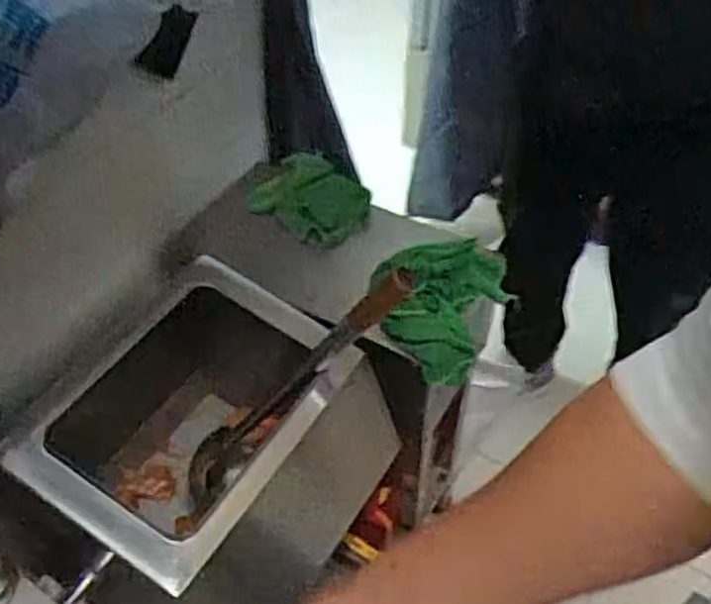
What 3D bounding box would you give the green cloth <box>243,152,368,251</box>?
[{"bbox_3d":[-0.059,-0.139,1.065,0.144,0.125,0.037,33,29,-18],"label":"green cloth"}]

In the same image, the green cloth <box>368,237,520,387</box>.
[{"bbox_3d":[0.104,-0.016,0.942,0.165,0.037,0.202,34,59,-16],"label":"green cloth"}]

